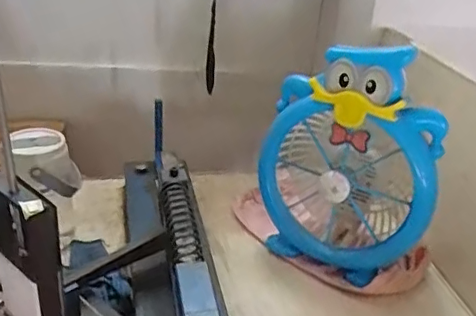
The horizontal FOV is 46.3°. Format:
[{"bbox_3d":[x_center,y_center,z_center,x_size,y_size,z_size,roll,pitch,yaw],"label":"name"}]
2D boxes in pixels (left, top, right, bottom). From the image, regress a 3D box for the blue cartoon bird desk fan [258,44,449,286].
[{"bbox_3d":[0.156,-0.001,0.734,0.220,0.295,0.145,19,31,24],"label":"blue cartoon bird desk fan"}]

